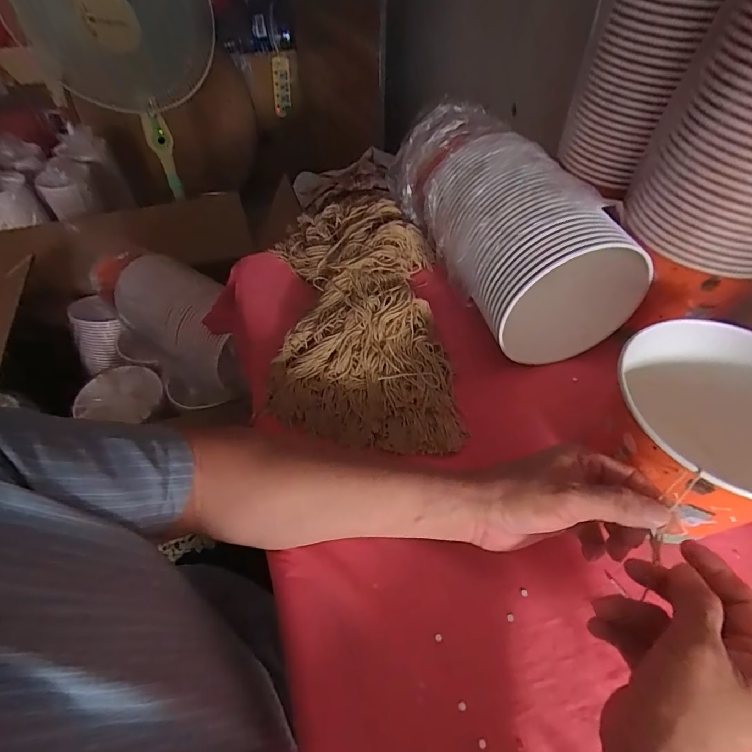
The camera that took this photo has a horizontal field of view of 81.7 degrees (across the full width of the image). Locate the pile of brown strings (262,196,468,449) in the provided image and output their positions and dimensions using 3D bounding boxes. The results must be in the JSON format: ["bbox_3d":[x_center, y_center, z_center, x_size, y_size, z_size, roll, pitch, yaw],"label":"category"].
[{"bbox_3d":[-0.025,-0.087,0.534,0.209,0.063,0.387,-5,51,-3],"label":"pile of brown strings"}]

